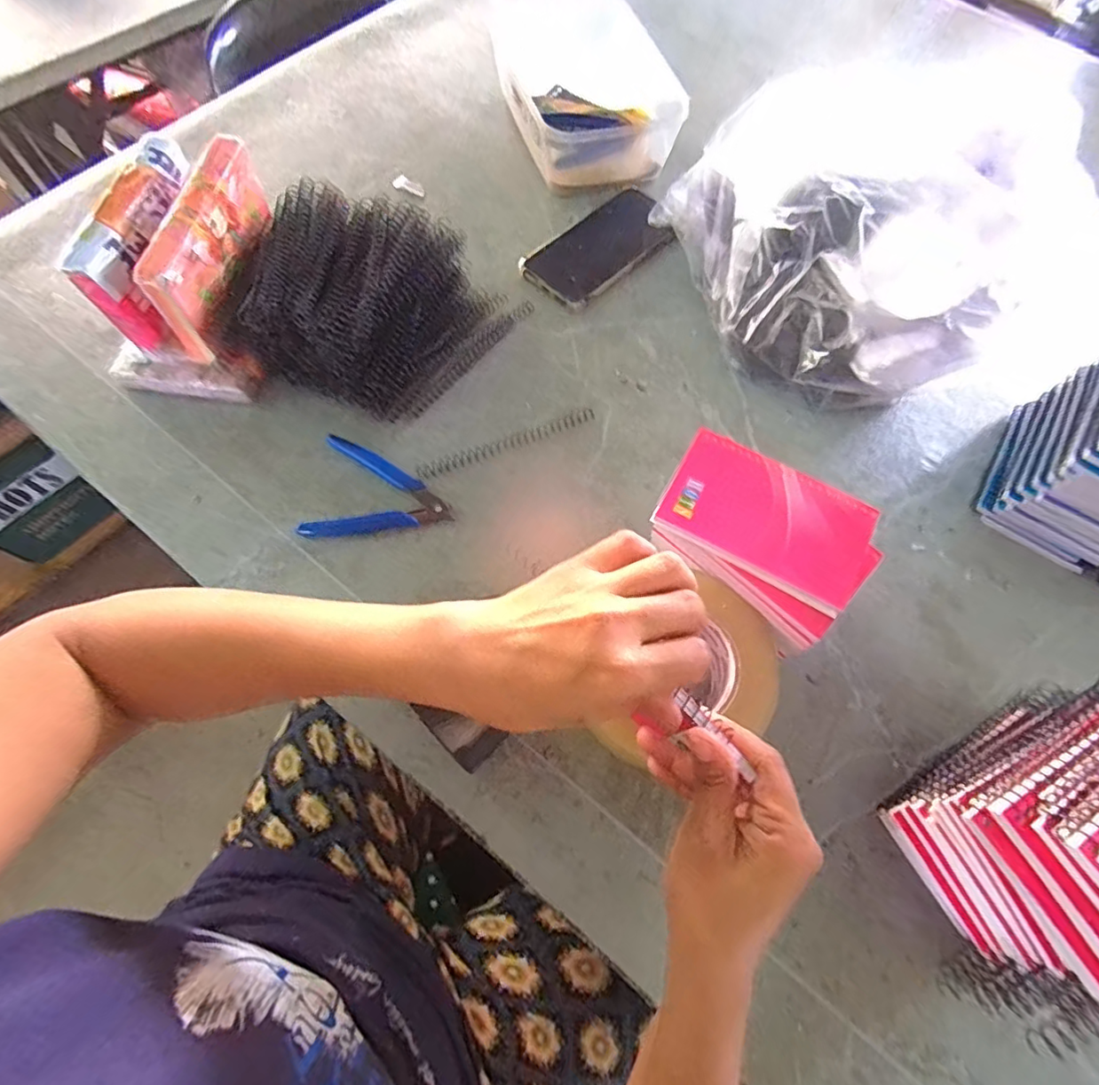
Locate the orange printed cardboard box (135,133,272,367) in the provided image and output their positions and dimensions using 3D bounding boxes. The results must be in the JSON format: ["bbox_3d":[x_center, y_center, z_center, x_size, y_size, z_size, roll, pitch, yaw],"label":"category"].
[{"bbox_3d":[-0.271,-0.238,0.452,0.027,0.075,0.156,8,67,1],"label":"orange printed cardboard box"}]

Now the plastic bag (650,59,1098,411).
[{"bbox_3d":[0.278,-0.272,0.491,0.261,0.141,0.291,-17,69,-9],"label":"plastic bag"}]

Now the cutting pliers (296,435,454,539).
[{"bbox_3d":[-0.133,-0.040,0.450,0.108,0.012,0.087,6,67,0],"label":"cutting pliers"}]

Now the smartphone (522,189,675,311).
[{"bbox_3d":[0.051,-0.297,0.560,0.077,0.011,0.162,41,72,14],"label":"smartphone"}]

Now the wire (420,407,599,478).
[{"bbox_3d":[-0.035,-0.085,0.472,0.157,0.006,0.012,-22,70,-11],"label":"wire"}]

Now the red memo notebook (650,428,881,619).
[{"bbox_3d":[0.144,-0.018,0.371,0.130,0.008,0.083,29,69,10],"label":"red memo notebook"}]

